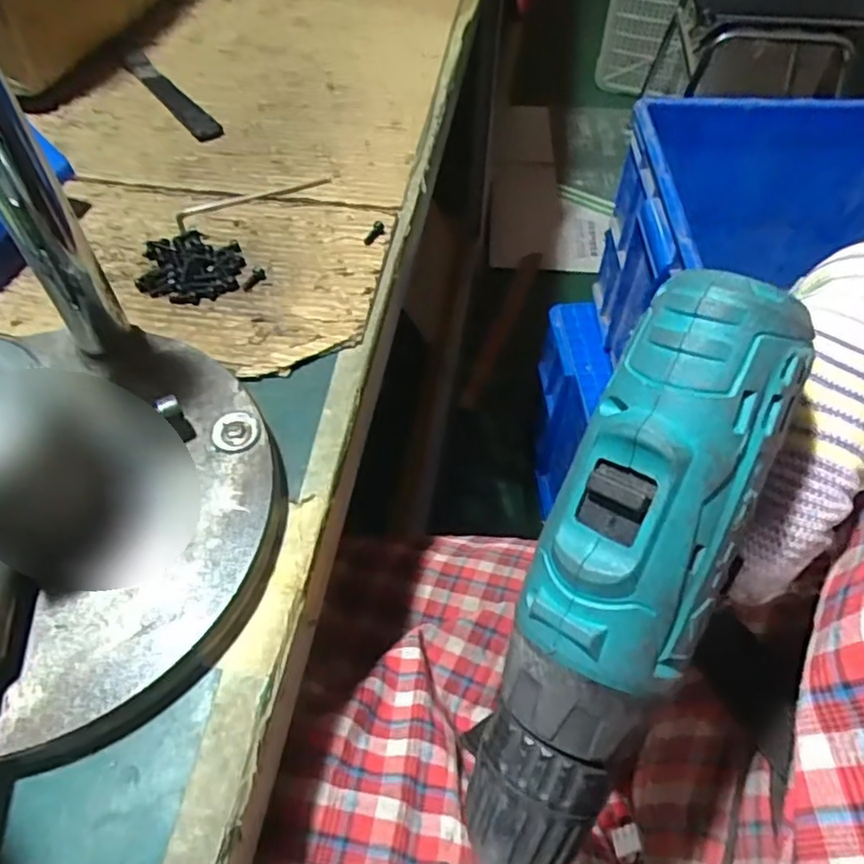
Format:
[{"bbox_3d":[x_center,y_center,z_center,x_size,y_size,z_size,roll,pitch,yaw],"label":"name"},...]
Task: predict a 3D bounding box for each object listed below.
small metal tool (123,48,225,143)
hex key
[{"bbox_3d":[-0.201,-0.259,0.501,0.019,0.009,0.150,-30,59,-22],"label":"small metal tool"},{"bbox_3d":[-0.116,-0.150,0.423,0.102,0.004,0.022,-29,58,-21],"label":"hex key"}]

